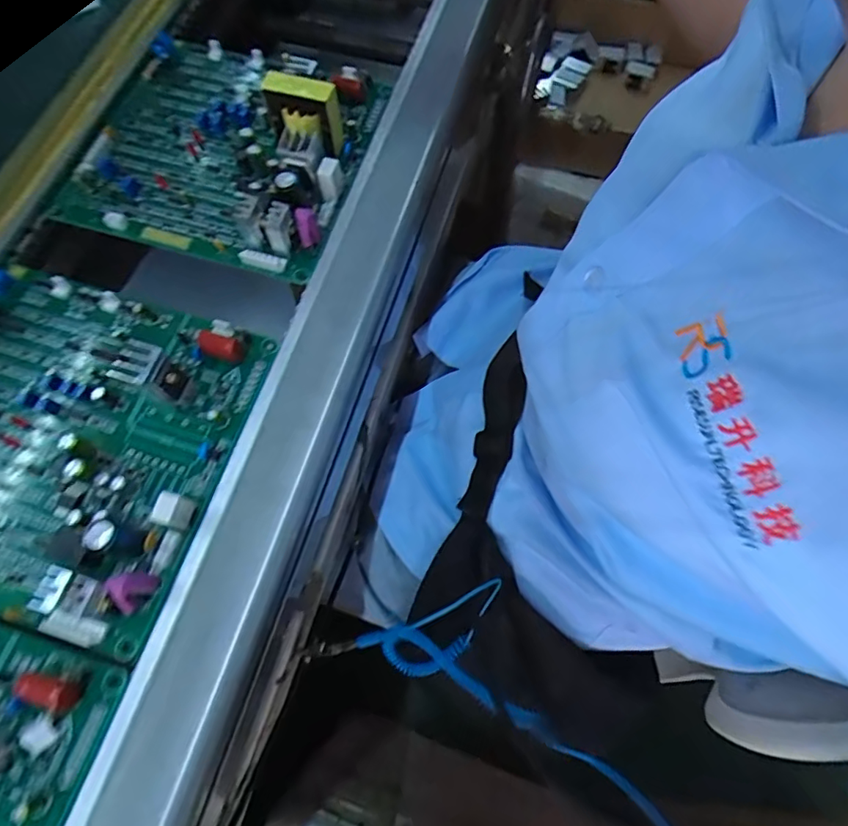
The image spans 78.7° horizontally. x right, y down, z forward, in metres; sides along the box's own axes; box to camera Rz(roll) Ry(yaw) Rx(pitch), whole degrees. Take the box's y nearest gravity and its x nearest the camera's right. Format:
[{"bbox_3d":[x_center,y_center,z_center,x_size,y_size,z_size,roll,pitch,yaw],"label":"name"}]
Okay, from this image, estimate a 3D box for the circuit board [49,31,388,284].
[{"bbox_3d":[-0.131,-0.187,0.334,0.180,0.055,0.168,17,70,6],"label":"circuit board"}]

